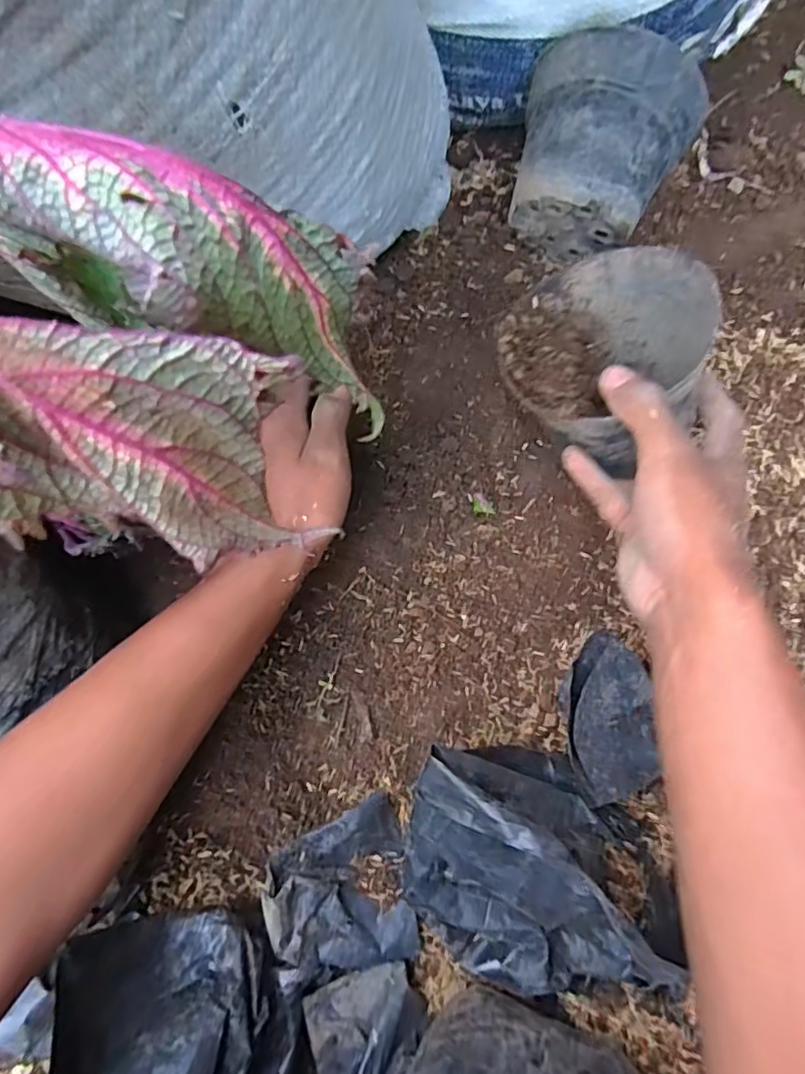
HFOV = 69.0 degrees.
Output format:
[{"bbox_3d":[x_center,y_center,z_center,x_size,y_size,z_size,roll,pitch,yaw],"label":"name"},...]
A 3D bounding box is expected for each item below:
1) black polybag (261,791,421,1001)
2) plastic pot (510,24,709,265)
[{"bbox_3d":[-0.038,0.220,0.363,0.084,0.039,0.098,-11,77,-4],"label":"black polybag"},{"bbox_3d":[0.131,-0.262,0.425,0.109,0.129,0.095,26,82,7],"label":"plastic pot"}]

